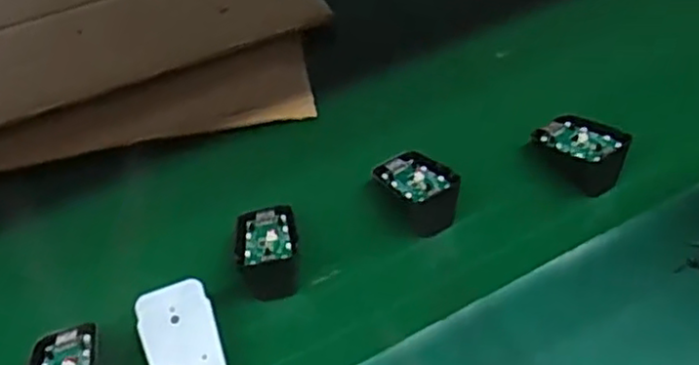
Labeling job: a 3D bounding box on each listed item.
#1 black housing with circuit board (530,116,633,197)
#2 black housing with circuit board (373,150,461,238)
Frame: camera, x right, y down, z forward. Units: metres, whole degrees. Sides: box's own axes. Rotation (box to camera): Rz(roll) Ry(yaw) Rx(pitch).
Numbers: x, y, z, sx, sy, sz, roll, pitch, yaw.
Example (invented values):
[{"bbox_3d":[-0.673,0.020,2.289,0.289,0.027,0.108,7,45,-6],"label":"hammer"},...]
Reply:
[{"bbox_3d":[0.176,-0.023,0.531,0.043,0.045,0.070,-29,51,-19],"label":"black housing with circuit board"},{"bbox_3d":[0.051,0.002,0.516,0.038,0.035,0.068,-27,50,-17],"label":"black housing with circuit board"}]

